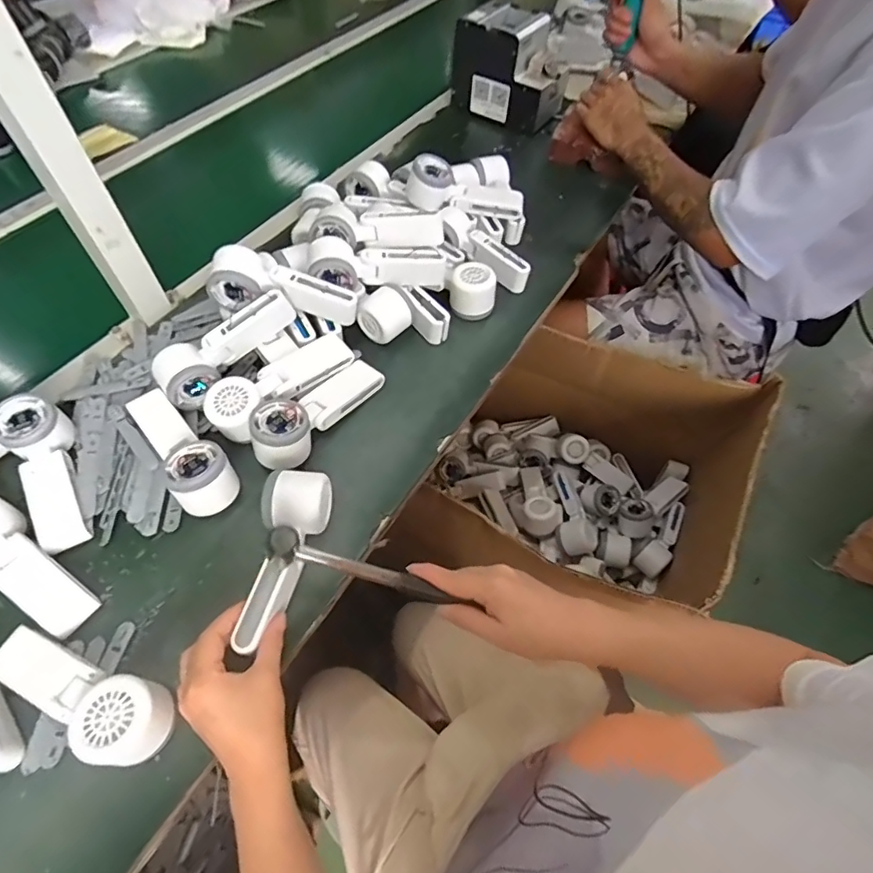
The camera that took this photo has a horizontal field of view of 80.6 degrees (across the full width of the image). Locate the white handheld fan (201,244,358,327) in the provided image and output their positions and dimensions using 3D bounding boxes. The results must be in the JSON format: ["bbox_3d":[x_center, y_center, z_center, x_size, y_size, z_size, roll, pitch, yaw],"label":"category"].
[{"bbox_3d":[-0.176,-0.167,0.596,0.167,0.053,0.056,14,56,-10],"label":"white handheld fan"}]

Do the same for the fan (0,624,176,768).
[{"bbox_3d":[-0.287,0.203,0.405,0.174,0.051,0.058,17,58,10],"label":"fan"}]

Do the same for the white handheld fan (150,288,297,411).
[{"bbox_3d":[-0.235,-0.103,0.577,0.164,0.046,0.054,-38,64,-6],"label":"white handheld fan"}]

